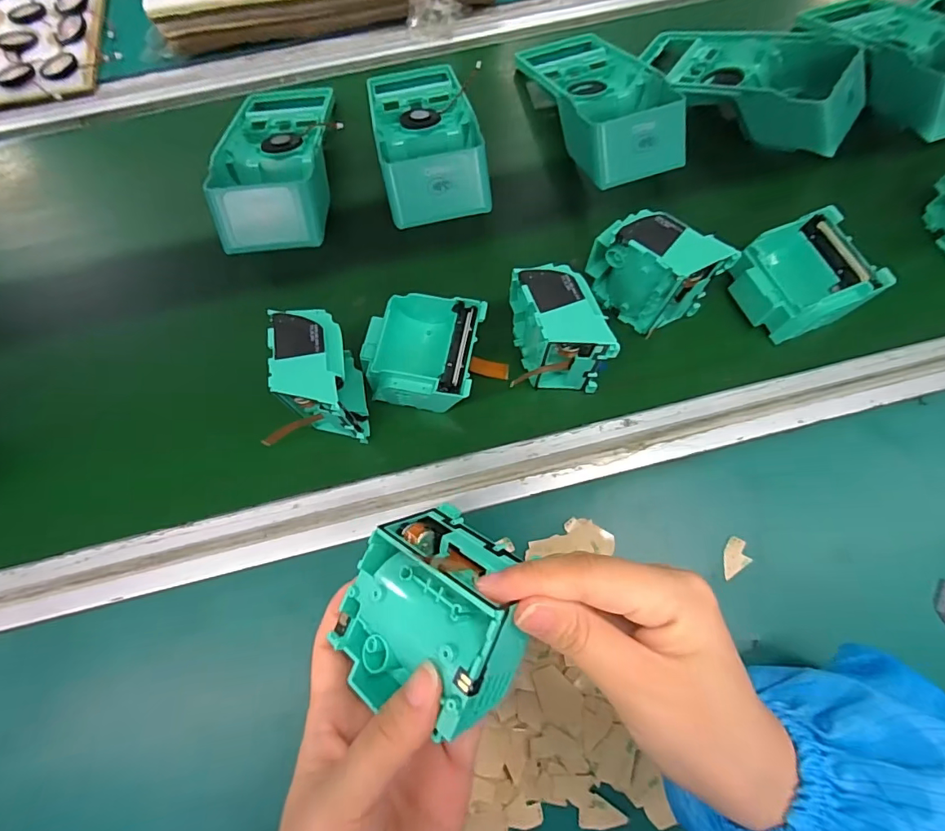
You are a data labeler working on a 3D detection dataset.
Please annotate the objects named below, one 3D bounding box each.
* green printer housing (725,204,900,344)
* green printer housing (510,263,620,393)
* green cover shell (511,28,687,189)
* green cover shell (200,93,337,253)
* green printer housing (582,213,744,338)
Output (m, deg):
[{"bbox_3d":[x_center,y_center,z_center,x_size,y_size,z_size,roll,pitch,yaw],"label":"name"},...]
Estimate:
[{"bbox_3d":[0.241,-0.101,0.352,0.080,0.036,0.074,-23,72,-6],"label":"green printer housing"},{"bbox_3d":[0.054,-0.054,0.328,0.047,0.088,0.077,-18,72,-5],"label":"green printer housing"},{"bbox_3d":[0.105,-0.276,0.410,0.096,0.059,0.196,-15,72,-4],"label":"green cover shell"},{"bbox_3d":[-0.161,-0.219,0.398,0.087,0.057,0.196,-4,71,0],"label":"green cover shell"},{"bbox_3d":[0.124,-0.097,0.339,0.079,0.085,0.037,38,76,13],"label":"green printer housing"}]

